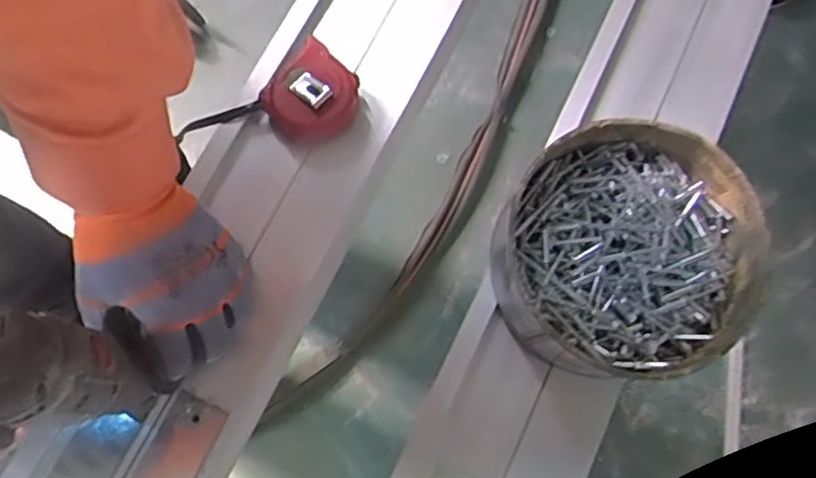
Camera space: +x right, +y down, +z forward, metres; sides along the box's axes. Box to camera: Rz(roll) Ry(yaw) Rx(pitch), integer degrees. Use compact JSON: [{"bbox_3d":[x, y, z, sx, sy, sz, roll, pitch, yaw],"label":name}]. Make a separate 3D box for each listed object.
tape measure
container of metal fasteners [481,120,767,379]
[{"bbox_3d":[-0.071,-0.113,0.512,0.066,0.034,0.069,25,76,6],"label":"tape measure"},{"bbox_3d":[0.150,0.011,0.447,0.175,0.086,0.159,17,75,4],"label":"container of metal fasteners"}]

